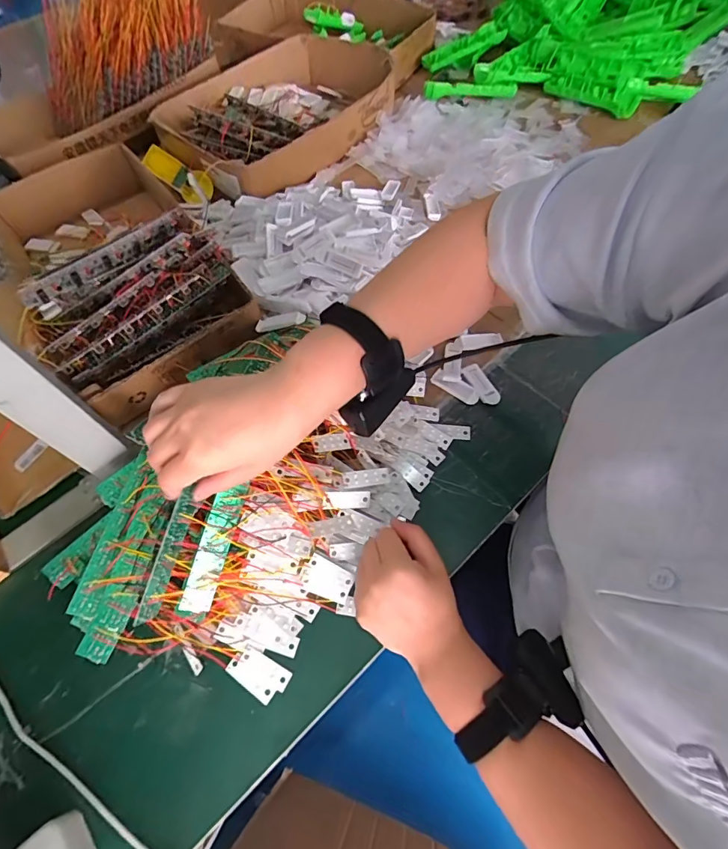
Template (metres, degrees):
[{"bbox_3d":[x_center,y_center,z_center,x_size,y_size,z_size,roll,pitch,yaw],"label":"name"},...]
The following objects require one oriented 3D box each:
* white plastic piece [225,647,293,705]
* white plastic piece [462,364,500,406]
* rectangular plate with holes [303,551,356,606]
[{"bbox_3d":[-0.092,0.217,0.377,0.051,0.006,0.029,27,65,17],"label":"white plastic piece"},{"bbox_3d":[0.138,-0.047,0.506,0.021,0.012,0.053,-27,63,-12],"label":"white plastic piece"},{"bbox_3d":[-0.033,0.143,0.402,0.045,0.004,0.032,25,83,-8],"label":"rectangular plate with holes"}]

